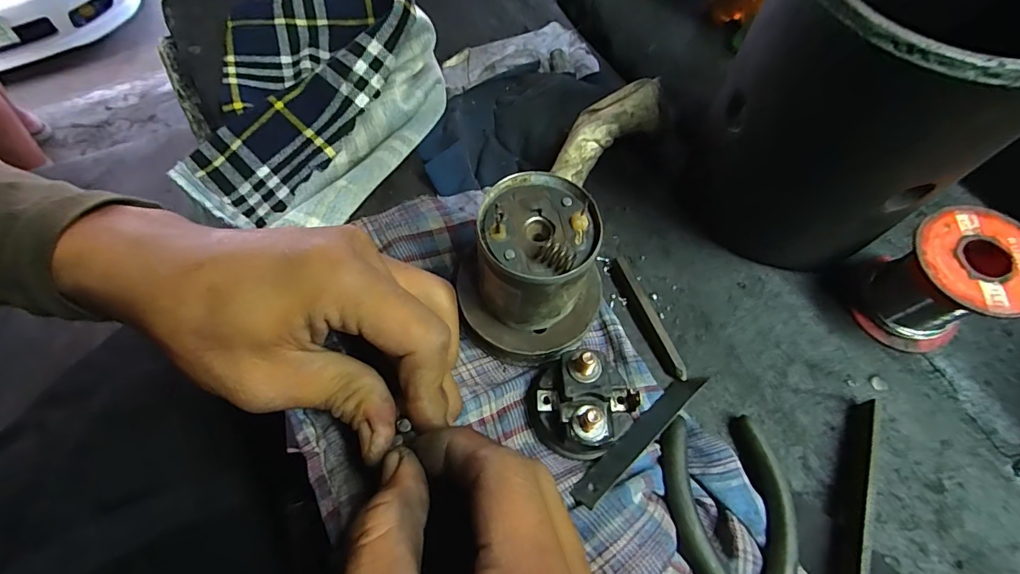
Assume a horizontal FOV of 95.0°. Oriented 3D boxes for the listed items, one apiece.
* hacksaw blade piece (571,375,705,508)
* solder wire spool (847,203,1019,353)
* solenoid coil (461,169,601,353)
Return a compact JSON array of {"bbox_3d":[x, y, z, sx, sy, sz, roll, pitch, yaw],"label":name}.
[{"bbox_3d":[0.061,0.067,0.215,0.087,0.004,0.012,-34,36,-27],"label":"hacksaw blade piece"},{"bbox_3d":[0.204,-0.001,0.226,0.049,0.058,0.051,1,64,-3],"label":"solder wire spool"},{"bbox_3d":[0.009,-0.007,0.216,0.061,0.067,0.067,-31,70,-16],"label":"solenoid coil"}]

